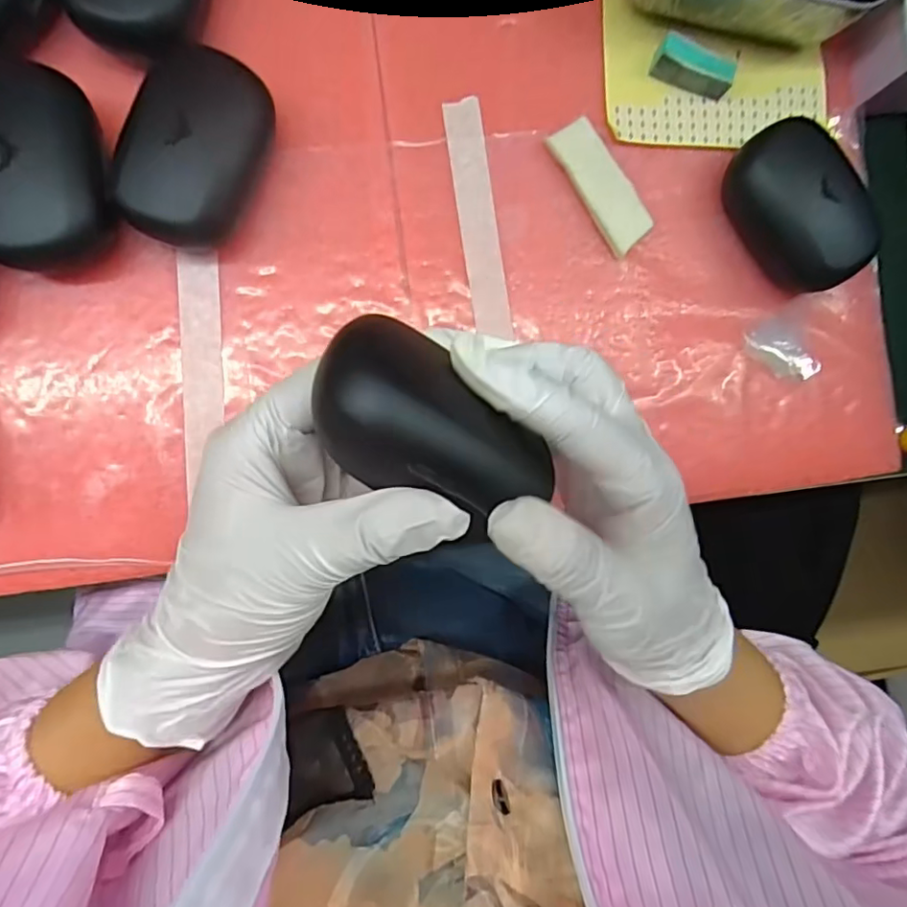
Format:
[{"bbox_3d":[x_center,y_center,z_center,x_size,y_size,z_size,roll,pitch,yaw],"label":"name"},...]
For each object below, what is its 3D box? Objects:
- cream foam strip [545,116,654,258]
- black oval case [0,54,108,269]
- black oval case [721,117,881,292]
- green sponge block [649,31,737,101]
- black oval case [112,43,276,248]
[{"bbox_3d":[0.077,-0.139,0.292,0.024,0.013,0.068,-35,94,-5],"label":"cream foam strip"},{"bbox_3d":[-0.187,-0.127,0.255,0.057,0.041,0.084,-8,92,-6],"label":"black oval case"},{"bbox_3d":[0.180,-0.127,0.293,0.053,0.037,0.085,-39,95,-3],"label":"black oval case"},{"bbox_3d":[0.125,-0.199,0.291,0.041,0.015,0.015,15,88,-6],"label":"green sponge block"},{"bbox_3d":[-0.117,-0.136,0.260,0.057,0.038,0.084,14,90,-6],"label":"black oval case"}]

